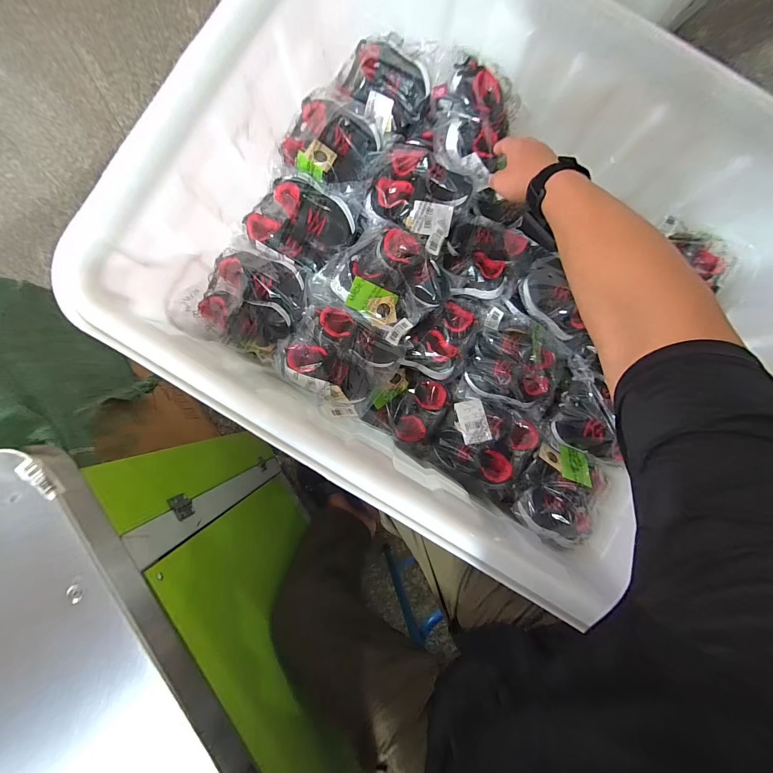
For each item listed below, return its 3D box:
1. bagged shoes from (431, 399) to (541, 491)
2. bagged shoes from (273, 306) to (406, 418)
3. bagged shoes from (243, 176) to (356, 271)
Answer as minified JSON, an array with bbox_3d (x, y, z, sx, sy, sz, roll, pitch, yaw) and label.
[{"bbox_3d":[0.185,0.104,0.612,0.161,0.076,0.151,25,86,-3],"label":"bagged shoes"},{"bbox_3d":[-0.079,-0.047,0.557,0.178,0.073,0.164,36,86,-2],"label":"bagged shoes"},{"bbox_3d":[-0.152,-0.286,0.591,0.168,0.070,0.132,28,86,-2],"label":"bagged shoes"}]

